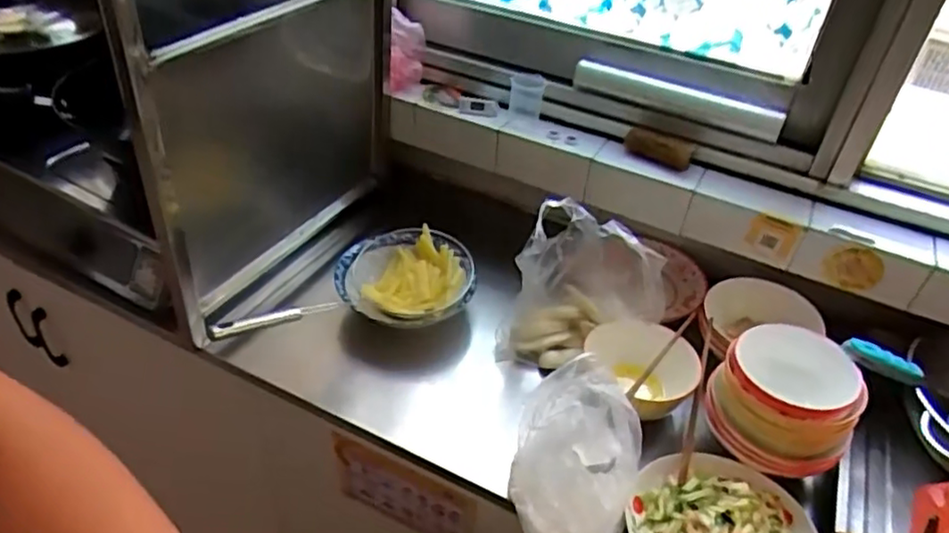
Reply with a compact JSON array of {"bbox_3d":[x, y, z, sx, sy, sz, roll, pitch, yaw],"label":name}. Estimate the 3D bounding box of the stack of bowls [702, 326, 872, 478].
[{"bbox_3d":[0.356,0.154,0.765,0.139,0.123,0.118,15,40,12],"label":"stack of bowls"}]

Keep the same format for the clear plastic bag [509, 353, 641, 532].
[{"bbox_3d":[0.097,0.212,0.680,0.126,0.169,0.148,26,44,24],"label":"clear plastic bag"}]

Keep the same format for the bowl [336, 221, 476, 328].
[{"bbox_3d":[-0.099,0.025,0.975,0.198,0.058,0.182,3,39,-2],"label":"bowl"}]

